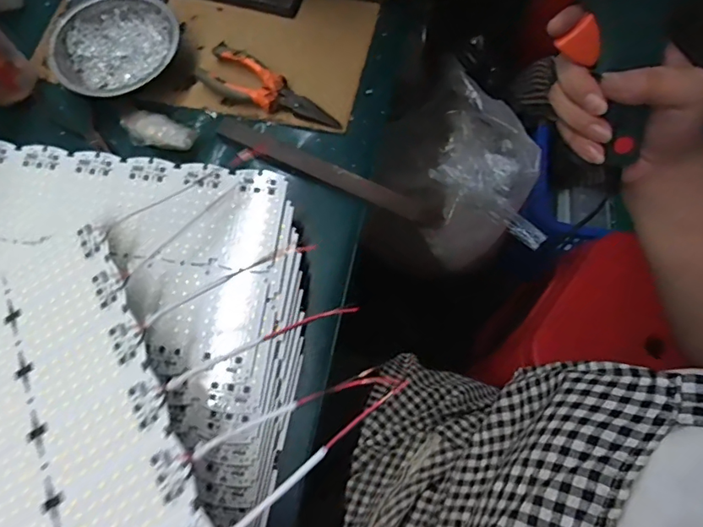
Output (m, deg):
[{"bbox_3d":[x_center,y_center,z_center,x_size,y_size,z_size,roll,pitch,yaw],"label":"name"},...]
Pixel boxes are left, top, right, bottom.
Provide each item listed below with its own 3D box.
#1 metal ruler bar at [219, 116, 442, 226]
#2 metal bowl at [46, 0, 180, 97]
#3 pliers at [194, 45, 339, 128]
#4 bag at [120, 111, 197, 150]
[{"bbox_3d":[-0.026,-0.092,0.487,0.233,0.008,0.026,26,71,10],"label":"metal ruler bar"},{"bbox_3d":[-0.246,-0.226,0.528,0.123,0.040,0.123,0,68,0],"label":"metal bowl"},{"bbox_3d":[-0.086,-0.173,0.514,0.154,0.024,0.053,32,72,12],"label":"pliers"},{"bbox_3d":[-0.192,-0.131,0.496,0.076,0.015,0.040,23,70,9],"label":"bag"}]

